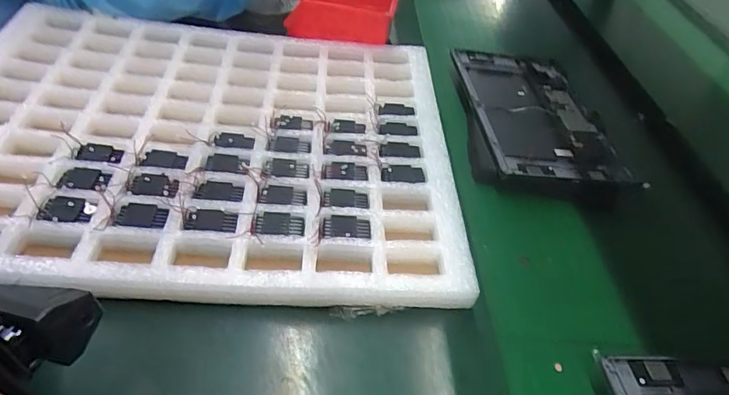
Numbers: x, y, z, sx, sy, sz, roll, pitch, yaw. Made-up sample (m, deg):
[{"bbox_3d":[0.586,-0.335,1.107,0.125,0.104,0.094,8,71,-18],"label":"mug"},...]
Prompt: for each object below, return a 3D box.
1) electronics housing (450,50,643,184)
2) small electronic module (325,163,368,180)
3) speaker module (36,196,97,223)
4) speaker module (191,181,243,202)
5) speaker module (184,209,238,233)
[{"bbox_3d":[0.211,-0.108,0.586,0.166,0.032,0.263,3,45,-5],"label":"electronics housing"},{"bbox_3d":[-0.017,-0.024,0.433,0.039,0.006,0.027,3,45,-5],"label":"small electronic module"},{"bbox_3d":[-0.228,0.010,0.362,0.032,0.012,0.025,4,45,-4],"label":"speaker module"},{"bbox_3d":[-0.123,-0.004,0.399,0.040,0.007,0.025,4,45,-4],"label":"speaker module"},{"bbox_3d":[-0.123,0.020,0.373,0.041,0.008,0.025,4,45,-4],"label":"speaker module"}]

